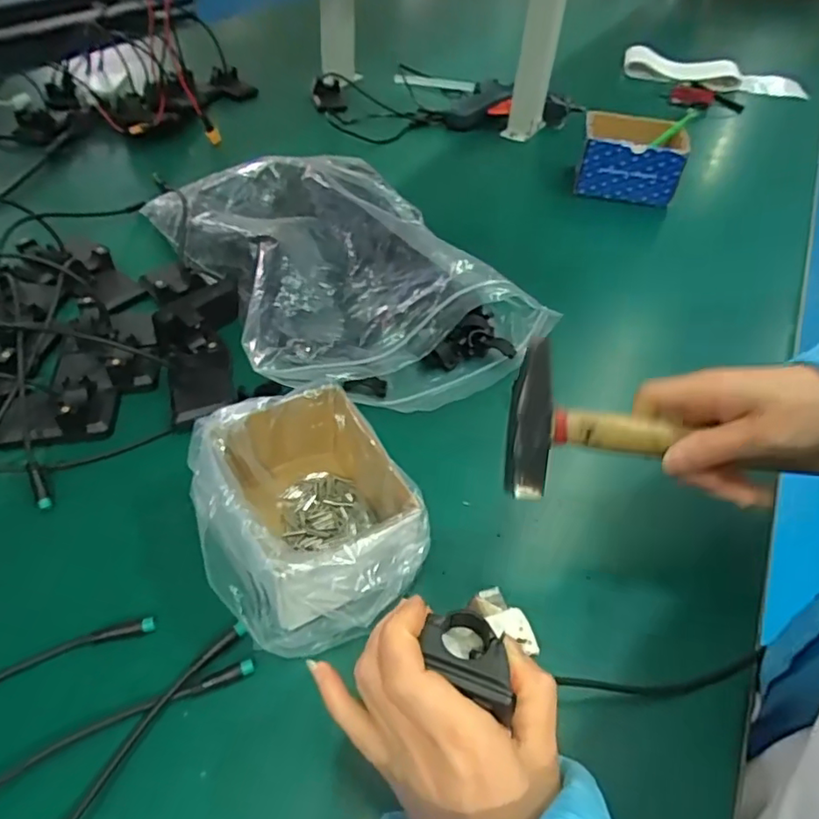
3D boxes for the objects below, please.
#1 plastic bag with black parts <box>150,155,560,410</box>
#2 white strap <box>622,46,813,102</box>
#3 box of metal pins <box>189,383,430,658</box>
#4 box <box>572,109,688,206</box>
[{"bbox_3d":[-0.078,-0.158,0.564,0.249,0.075,0.395,-22,51,-23],"label":"plastic bag with black parts"},{"bbox_3d":[0.595,-0.648,1.132,0.341,0.064,0.087,5,45,0],"label":"white strap"},{"bbox_3d":[-0.069,0.060,0.362,0.121,0.073,0.142,-23,52,-24],"label":"box of metal pins"},{"bbox_3d":[0.287,-0.332,0.765,0.126,0.072,0.096,9,45,4],"label":"box"}]

